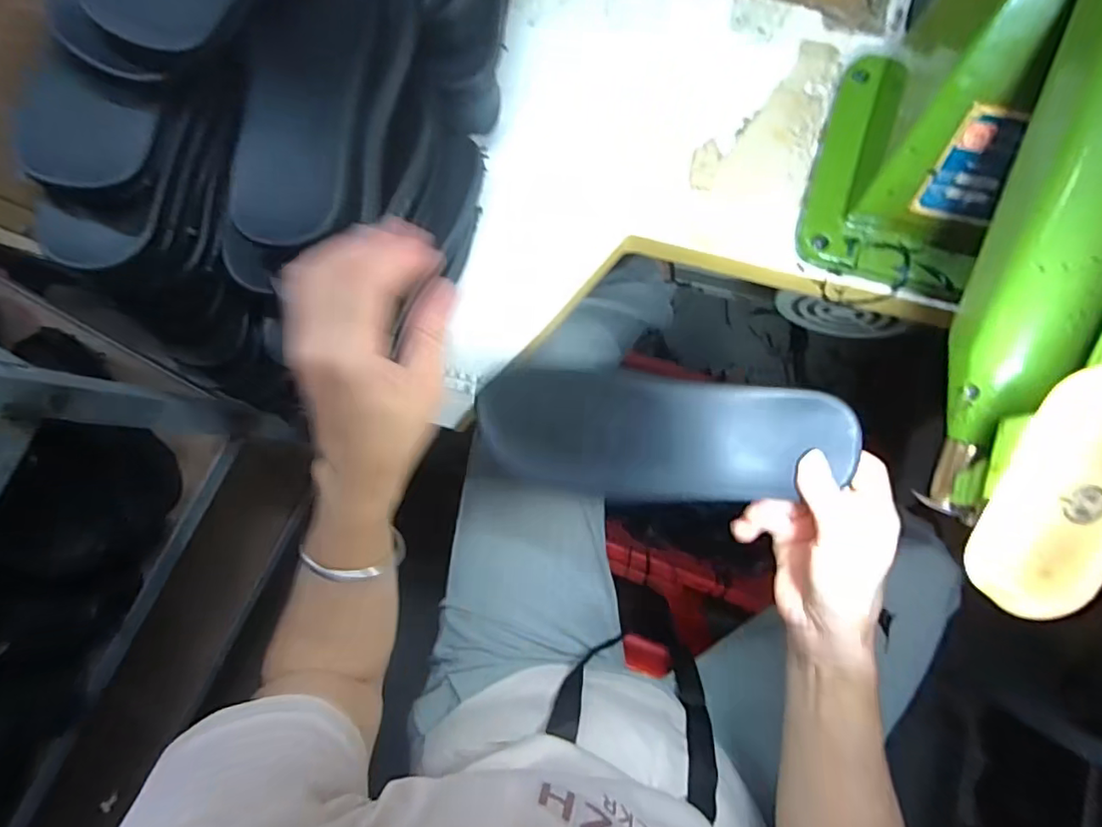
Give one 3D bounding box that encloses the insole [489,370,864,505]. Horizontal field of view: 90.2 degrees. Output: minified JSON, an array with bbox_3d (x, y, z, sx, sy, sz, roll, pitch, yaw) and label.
[{"bbox_3d":[0.069,0.016,0.371,0.243,0.020,0.082,4,84,14],"label":"insole"}]

